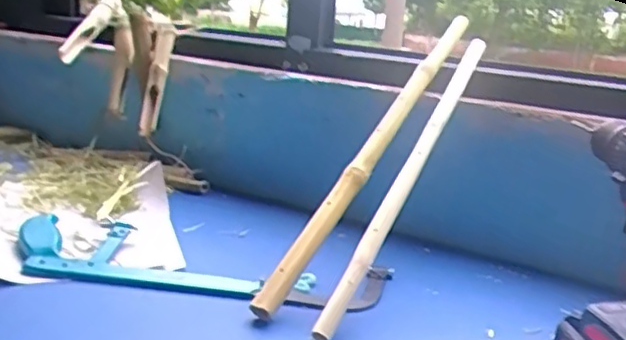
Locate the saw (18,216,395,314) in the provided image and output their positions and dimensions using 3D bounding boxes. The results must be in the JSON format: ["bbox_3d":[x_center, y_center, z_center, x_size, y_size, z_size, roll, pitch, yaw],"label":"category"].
[{"bbox_3d":[-0.127,0.105,0.697,0.412,0.031,0.130,6,17,8],"label":"saw"}]

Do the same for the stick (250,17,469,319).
[{"bbox_3d":[0.079,-0.033,0.759,0.020,0.022,0.509,14,50,31],"label":"stick"}]

